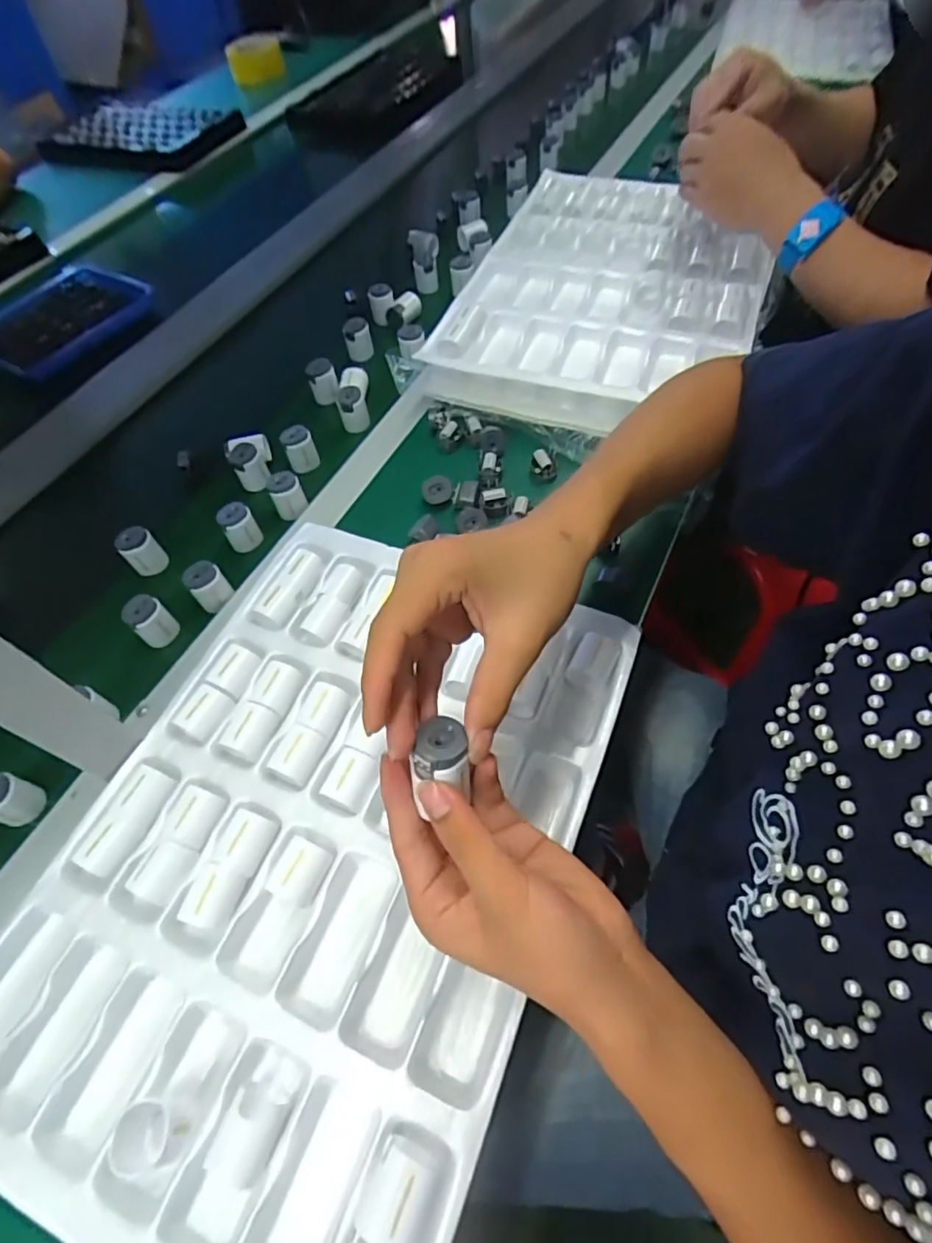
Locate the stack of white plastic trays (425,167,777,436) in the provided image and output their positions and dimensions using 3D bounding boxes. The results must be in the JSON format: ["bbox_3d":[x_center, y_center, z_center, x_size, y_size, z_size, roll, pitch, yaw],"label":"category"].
[{"bbox_3d":[0.173,-0.386,0.683,0.311,0.056,0.444,18,61,14],"label":"stack of white plastic trays"}]

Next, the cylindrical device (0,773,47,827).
[{"bbox_3d":[-0.336,0.130,0.429,0.027,0.041,0.031,14,59,9],"label":"cylindrical device"}]

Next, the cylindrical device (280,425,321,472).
[{"bbox_3d":[-0.173,-0.181,0.611,0.030,0.039,0.026,-25,61,-15],"label":"cylindrical device"}]

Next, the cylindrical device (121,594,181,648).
[{"bbox_3d":[-0.271,-0.001,0.503,0.027,0.042,0.030,36,64,21],"label":"cylindrical device"}]

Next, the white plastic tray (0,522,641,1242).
[{"bbox_3d":[-0.103,0.138,0.401,0.334,0.040,0.443,20,60,13],"label":"white plastic tray"}]

